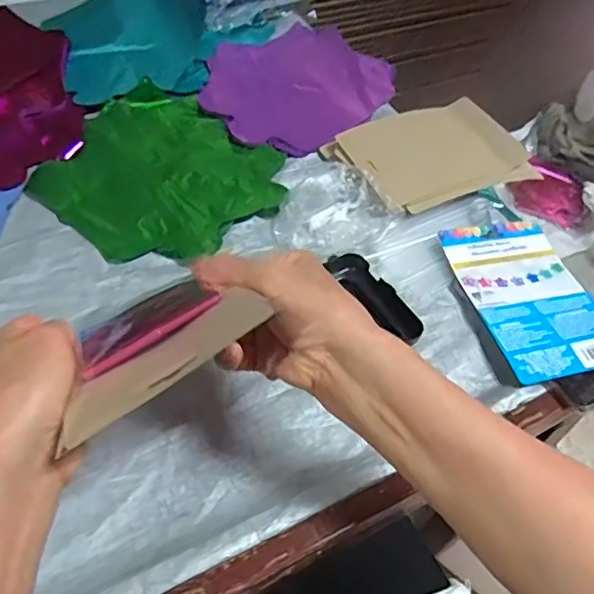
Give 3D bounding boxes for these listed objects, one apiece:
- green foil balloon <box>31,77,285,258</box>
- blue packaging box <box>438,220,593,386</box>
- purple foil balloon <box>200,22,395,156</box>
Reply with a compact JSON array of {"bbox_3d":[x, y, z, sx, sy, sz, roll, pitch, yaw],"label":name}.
[{"bbox_3d":[-0.145,-0.135,0.619,0.237,0.016,0.225,34,57,19],"label":"green foil balloon"},{"bbox_3d":[0.218,-0.004,0.542,0.112,0.018,0.181,-10,54,-13],"label":"blue packaging box"},{"bbox_3d":[-0.009,-0.280,0.735,0.234,0.011,0.228,3,52,-4],"label":"purple foil balloon"}]

